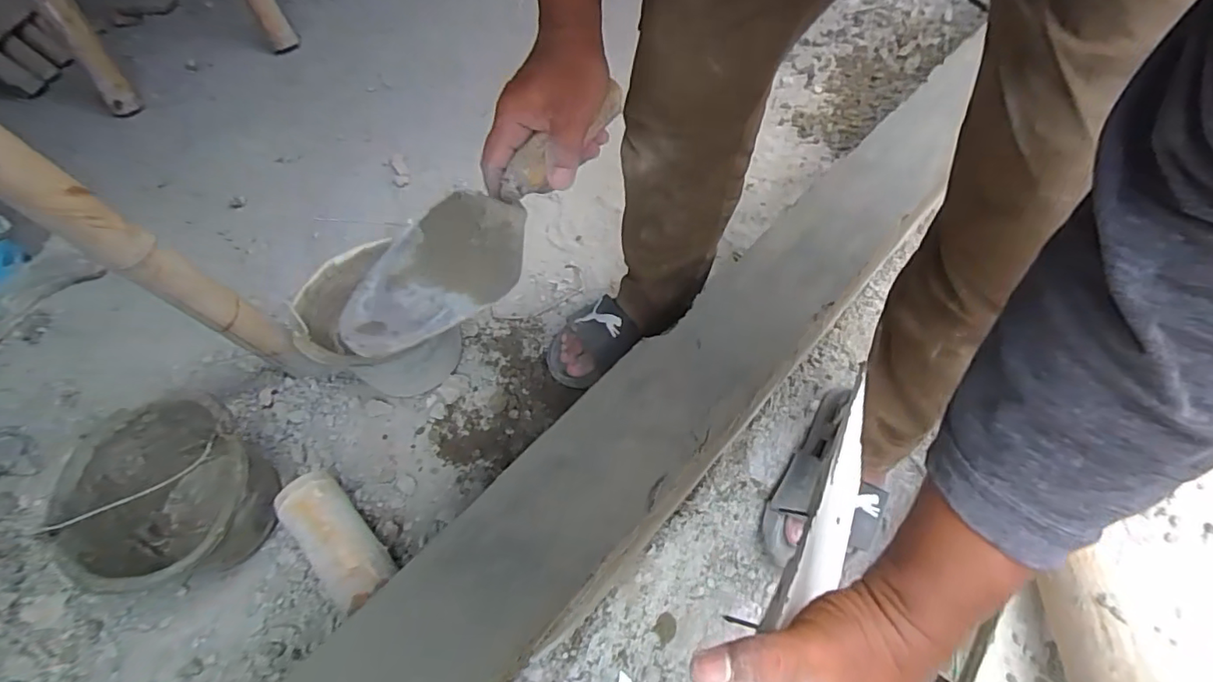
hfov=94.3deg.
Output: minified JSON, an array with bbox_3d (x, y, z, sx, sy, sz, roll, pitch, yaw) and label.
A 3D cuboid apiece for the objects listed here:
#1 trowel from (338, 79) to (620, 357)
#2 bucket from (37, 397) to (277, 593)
[{"bbox_3d":[-0.076,-0.091,0.399,0.043,0.080,0.264,35,72,24],"label":"trowel"},{"bbox_3d":[-0.533,0.200,0.700,0.229,0.139,0.210,-1,55,2],"label":"bucket"}]

